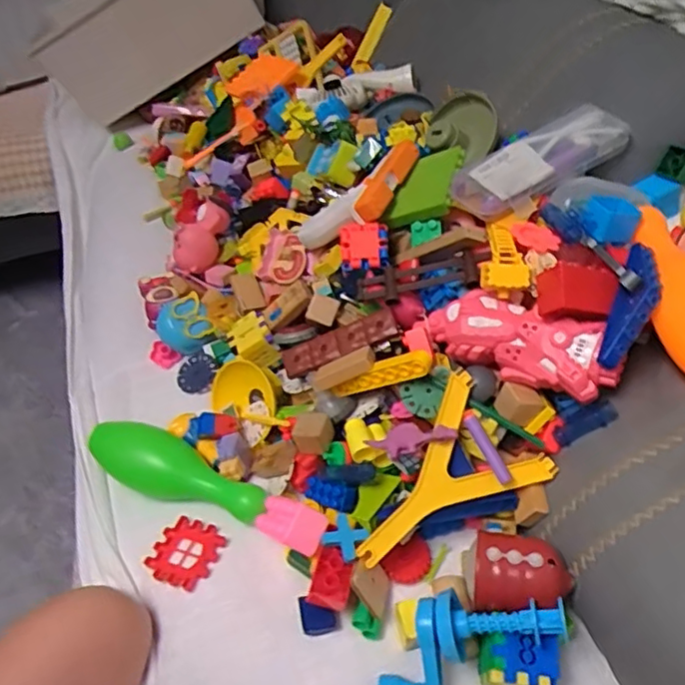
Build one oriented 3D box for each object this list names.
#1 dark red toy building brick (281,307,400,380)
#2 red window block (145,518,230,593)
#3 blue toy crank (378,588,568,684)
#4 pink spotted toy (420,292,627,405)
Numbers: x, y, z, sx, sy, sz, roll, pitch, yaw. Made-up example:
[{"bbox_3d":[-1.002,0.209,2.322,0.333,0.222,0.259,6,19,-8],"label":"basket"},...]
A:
[{"bbox_3d":[-0.005,0.002,0.620,0.123,0.021,0.028,-24,43,15],"label":"dark red toy building brick"},{"bbox_3d":[-0.147,0.199,0.577,0.063,0.007,0.062,15,49,18],"label":"red window block"},{"bbox_3d":[0.090,0.227,0.472,0.156,0.041,0.057,-33,47,9],"label":"blue toy crank"},{"bbox_3d":[0.159,-0.002,0.556,0.175,0.051,0.056,23,52,24],"label":"pink spotted toy"}]

